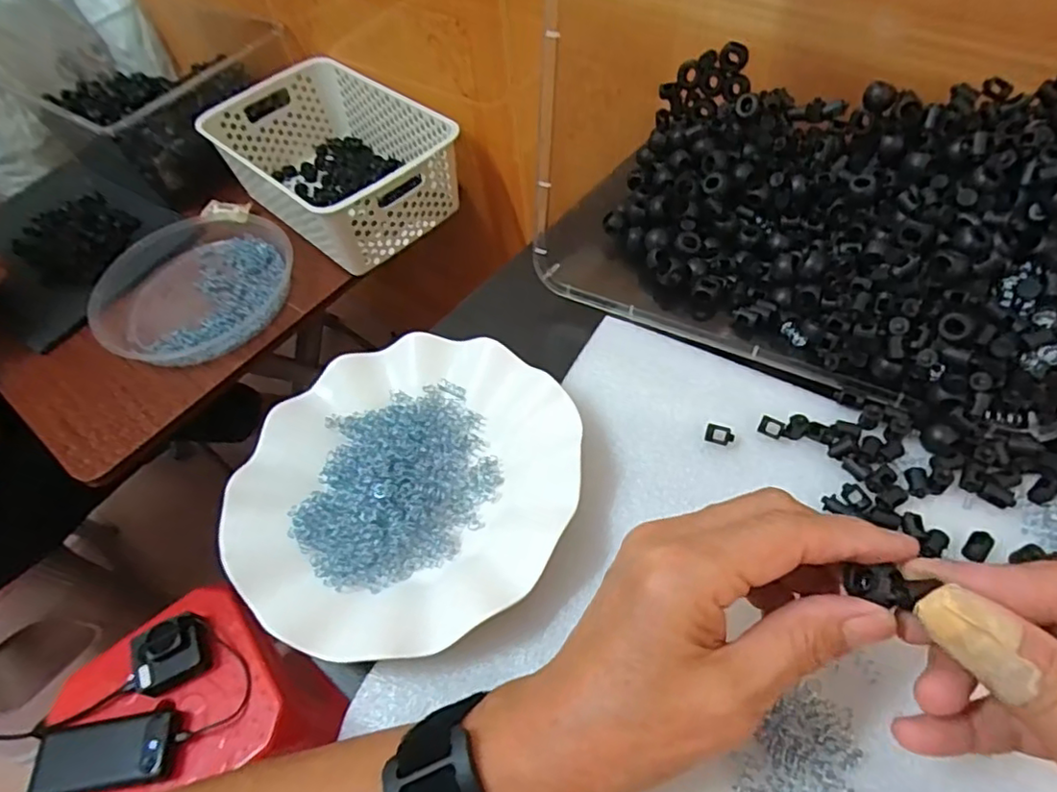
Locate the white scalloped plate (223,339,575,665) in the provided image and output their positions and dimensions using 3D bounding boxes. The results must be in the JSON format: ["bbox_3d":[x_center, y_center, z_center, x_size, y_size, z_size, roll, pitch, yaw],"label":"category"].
[{"bbox_3d":[-0.068,0.041,0.326,0.173,0.023,0.176,-3,54,4],"label":"white scalloped plate"}]

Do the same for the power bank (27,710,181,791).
[{"bbox_3d":[-0.470,0.399,0.687,0.136,0.012,0.074,0,45,-13],"label":"power bank"}]

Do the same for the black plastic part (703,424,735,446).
[{"bbox_3d":[0.103,0.021,0.333,0.014,0.007,0.008,12,57,14],"label":"black plastic part"}]

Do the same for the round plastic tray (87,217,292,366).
[{"bbox_3d":[-0.396,-0.138,0.749,0.220,0.030,0.233,-3,55,5],"label":"round plastic tray"}]

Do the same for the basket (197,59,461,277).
[{"bbox_3d":[-0.257,-0.306,0.795,0.330,0.103,0.205,37,67,28],"label":"basket"}]

